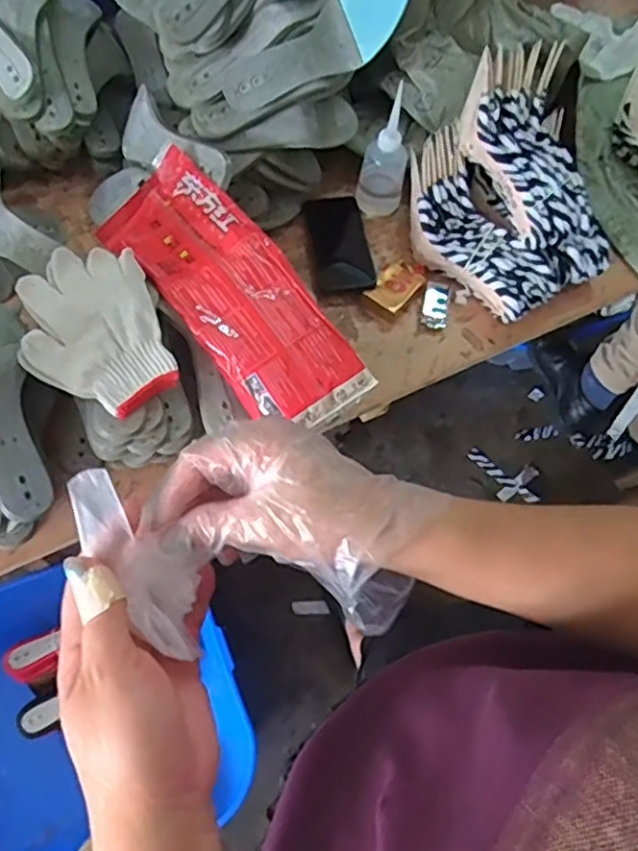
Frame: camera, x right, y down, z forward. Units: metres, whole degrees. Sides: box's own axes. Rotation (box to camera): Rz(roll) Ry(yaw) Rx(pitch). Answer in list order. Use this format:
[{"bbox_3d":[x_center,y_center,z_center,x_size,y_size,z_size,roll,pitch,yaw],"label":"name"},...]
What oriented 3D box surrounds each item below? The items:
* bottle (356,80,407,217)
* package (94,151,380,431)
[{"bbox_3d":[0.089,-0.358,0.879,0.065,0.147,0.052,12,64,2],"label":"bottle"},{"bbox_3d":[-0.103,-0.153,0.742,0.133,0.065,0.363,-38,72,-19],"label":"package"}]

